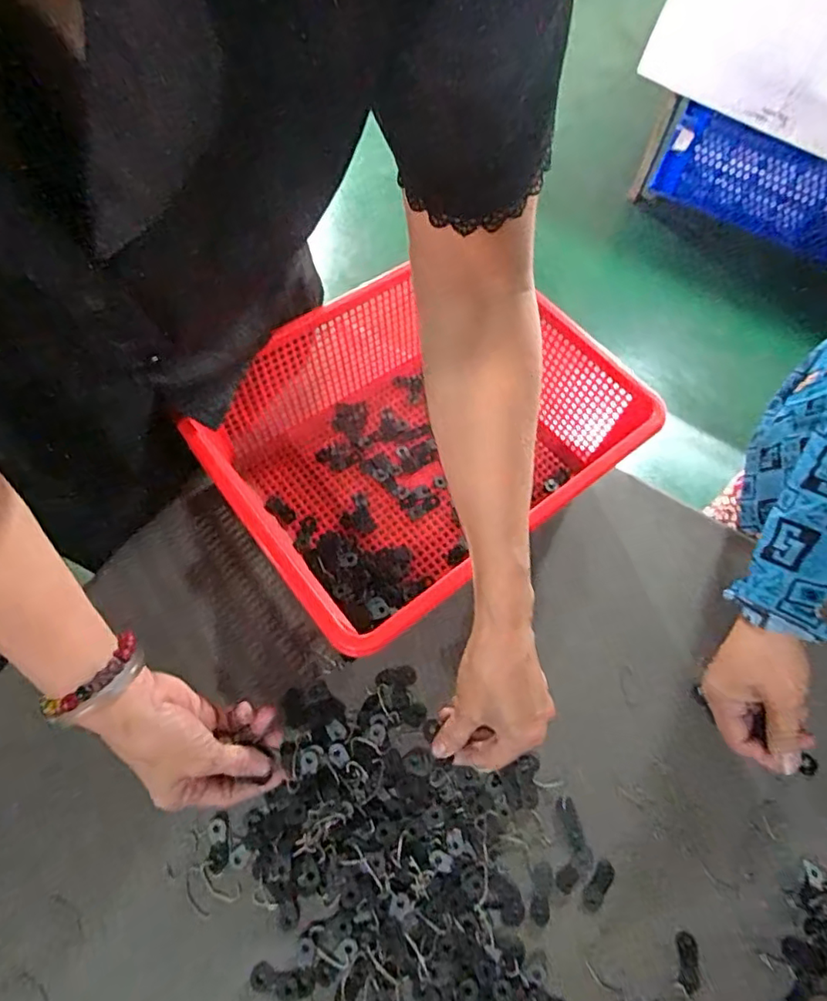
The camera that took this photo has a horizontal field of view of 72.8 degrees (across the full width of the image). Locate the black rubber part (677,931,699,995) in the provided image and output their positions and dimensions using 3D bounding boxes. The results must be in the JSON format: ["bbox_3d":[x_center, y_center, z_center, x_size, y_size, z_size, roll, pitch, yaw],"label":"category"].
[{"bbox_3d":[0.219,0.369,0.446,0.016,0.004,0.039,10,63,1],"label":"black rubber part"}]

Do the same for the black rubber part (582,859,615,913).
[{"bbox_3d":[0.154,0.321,0.466,0.016,0.004,0.039,35,66,13],"label":"black rubber part"}]

